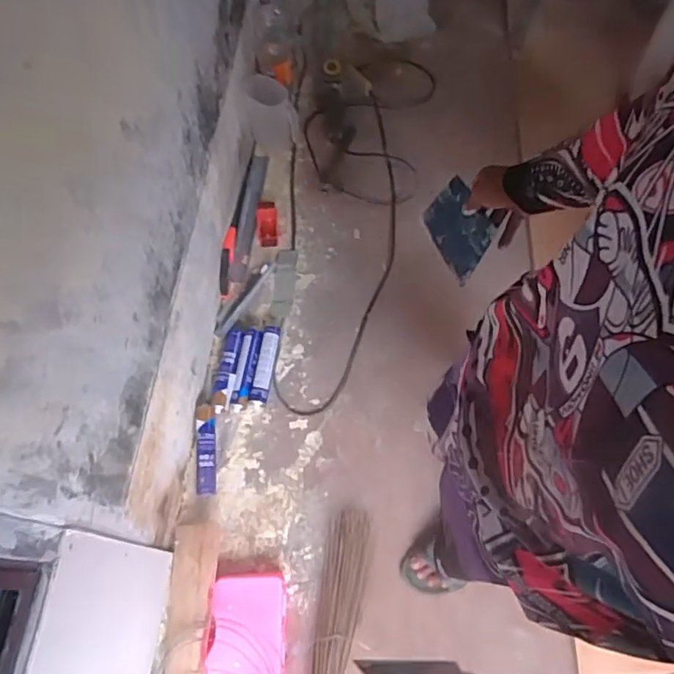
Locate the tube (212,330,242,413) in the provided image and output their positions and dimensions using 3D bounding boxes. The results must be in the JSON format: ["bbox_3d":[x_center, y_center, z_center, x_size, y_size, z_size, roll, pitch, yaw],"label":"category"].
[{"bbox_3d":[-0.282,0.089,1.460,0.055,0.041,0.217,3,65,4],"label":"tube"}]

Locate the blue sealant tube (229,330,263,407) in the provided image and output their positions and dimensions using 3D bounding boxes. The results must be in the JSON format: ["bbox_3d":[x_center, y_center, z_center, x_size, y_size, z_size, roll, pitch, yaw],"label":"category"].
[{"bbox_3d":[-0.232,0.078,1.465,0.050,0.040,0.213,6,65,5],"label":"blue sealant tube"}]

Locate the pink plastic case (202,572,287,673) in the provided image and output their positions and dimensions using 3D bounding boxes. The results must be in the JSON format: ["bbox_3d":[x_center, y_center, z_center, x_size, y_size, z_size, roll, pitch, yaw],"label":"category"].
[{"bbox_3d":[-0.189,0.616,1.195,0.163,0.053,0.221,-1,65,2],"label":"pink plastic case"}]

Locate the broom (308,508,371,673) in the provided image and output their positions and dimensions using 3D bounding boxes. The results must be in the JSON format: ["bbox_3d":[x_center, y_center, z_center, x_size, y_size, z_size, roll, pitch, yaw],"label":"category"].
[{"bbox_3d":[-0.011,0.650,1.176,0.097,0.066,0.573,8,66,6],"label":"broom"}]

